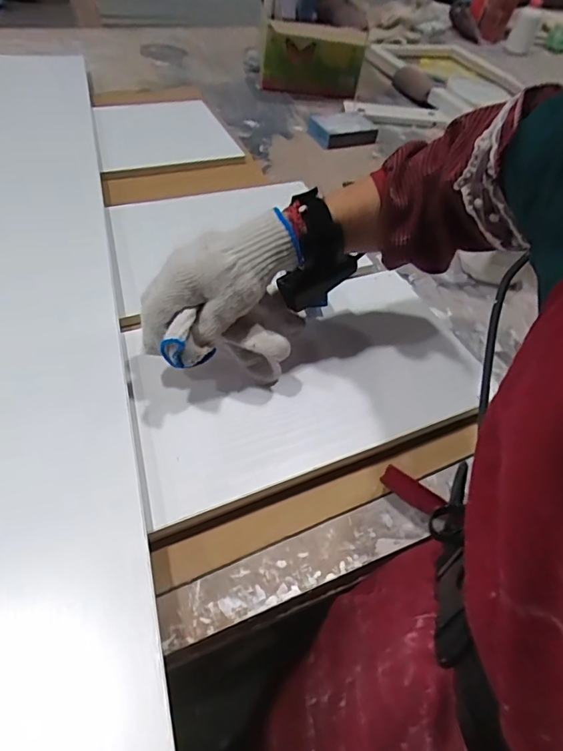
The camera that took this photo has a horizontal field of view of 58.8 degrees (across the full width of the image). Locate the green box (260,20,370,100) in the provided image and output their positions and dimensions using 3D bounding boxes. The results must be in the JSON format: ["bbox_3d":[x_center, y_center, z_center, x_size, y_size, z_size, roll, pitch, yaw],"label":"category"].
[{"bbox_3d":[0.058,-0.603,0.950,0.186,0.119,0.052,0,49,-10],"label":"green box"}]

